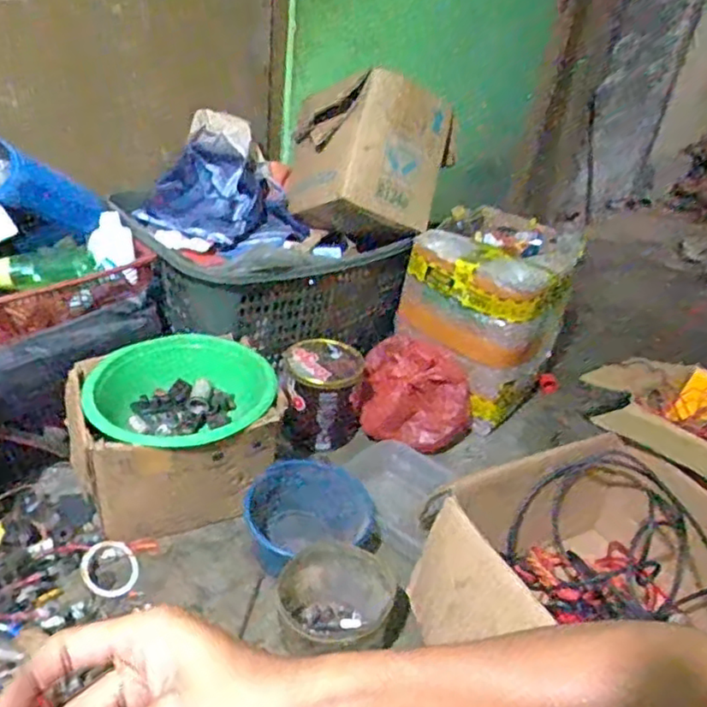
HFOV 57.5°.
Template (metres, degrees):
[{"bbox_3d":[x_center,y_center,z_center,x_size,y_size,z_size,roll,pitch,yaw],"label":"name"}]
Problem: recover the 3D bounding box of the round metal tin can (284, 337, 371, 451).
[{"bbox_3d":[-0.059,0.074,1.220,0.151,0.142,0.148,1,34,-9],"label":"round metal tin can"}]

